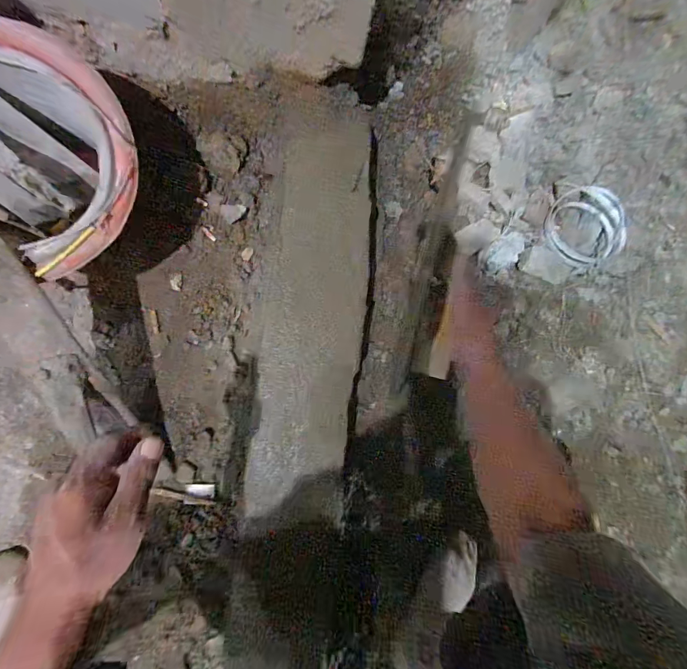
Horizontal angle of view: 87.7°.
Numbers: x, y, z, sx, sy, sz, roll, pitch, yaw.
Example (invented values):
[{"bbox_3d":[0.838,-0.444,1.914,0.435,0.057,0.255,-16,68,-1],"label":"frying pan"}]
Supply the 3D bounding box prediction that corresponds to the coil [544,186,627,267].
[{"bbox_3d":[0.439,-0.199,0.663,0.125,0.059,0.137,0,87,-6],"label":"coil"}]

